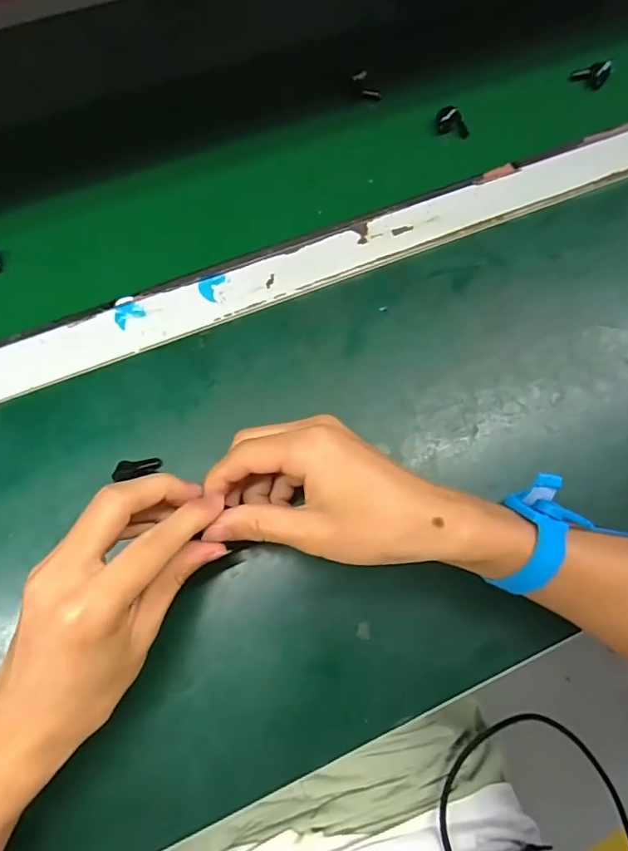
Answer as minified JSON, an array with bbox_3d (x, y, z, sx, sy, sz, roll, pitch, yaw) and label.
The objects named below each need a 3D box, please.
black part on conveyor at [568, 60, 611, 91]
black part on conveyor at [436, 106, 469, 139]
[{"bbox_3d":[0.252,-0.320,0.461,0.017,0.021,0.030,-42,75,-14],"label":"black part on conveyor"},{"bbox_3d":[0.120,-0.260,0.436,0.030,0.018,0.013,11,73,1],"label":"black part on conveyor"}]

